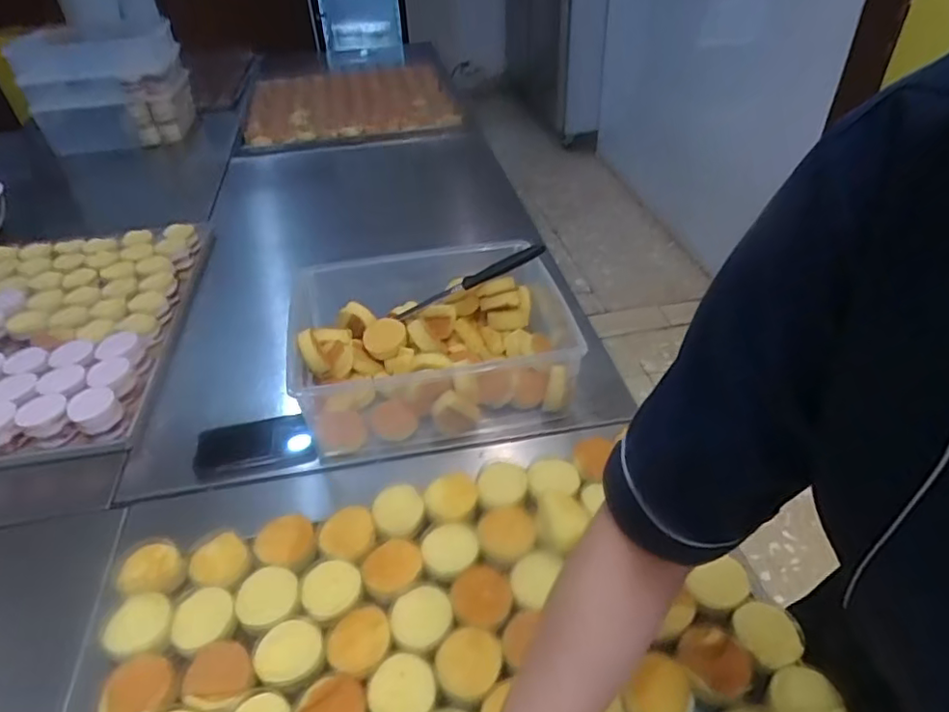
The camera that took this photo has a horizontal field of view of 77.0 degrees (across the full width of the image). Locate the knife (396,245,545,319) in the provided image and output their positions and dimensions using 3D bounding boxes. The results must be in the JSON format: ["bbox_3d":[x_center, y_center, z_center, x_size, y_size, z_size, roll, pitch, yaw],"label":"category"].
[{"bbox_3d":[-0.007,-0.109,0.873,0.231,0.022,0.021,-25,42,5],"label":"knife"}]

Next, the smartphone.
[{"bbox_3d":[-0.272,0.110,0.738,0.141,0.011,0.065,-7,71,-9],"label":"smartphone"}]

